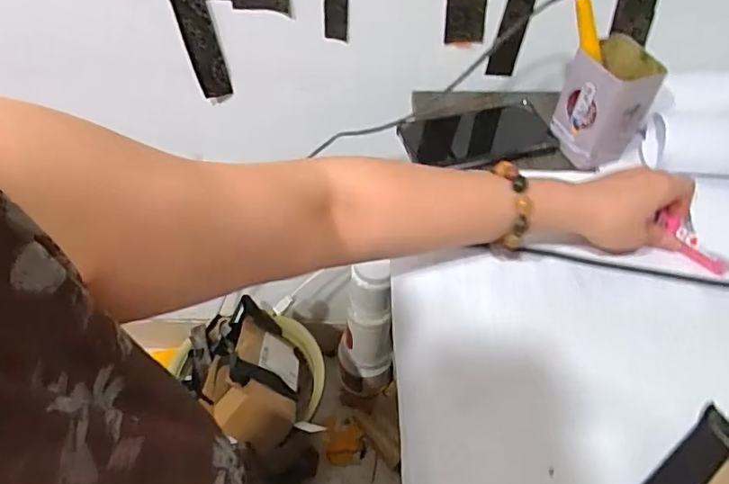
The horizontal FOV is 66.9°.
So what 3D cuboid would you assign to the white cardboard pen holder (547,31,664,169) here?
[{"bbox_3d":[0.250,-0.141,0.568,0.067,0.104,0.074,-20,55,-15],"label":"white cardboard pen holder"}]

